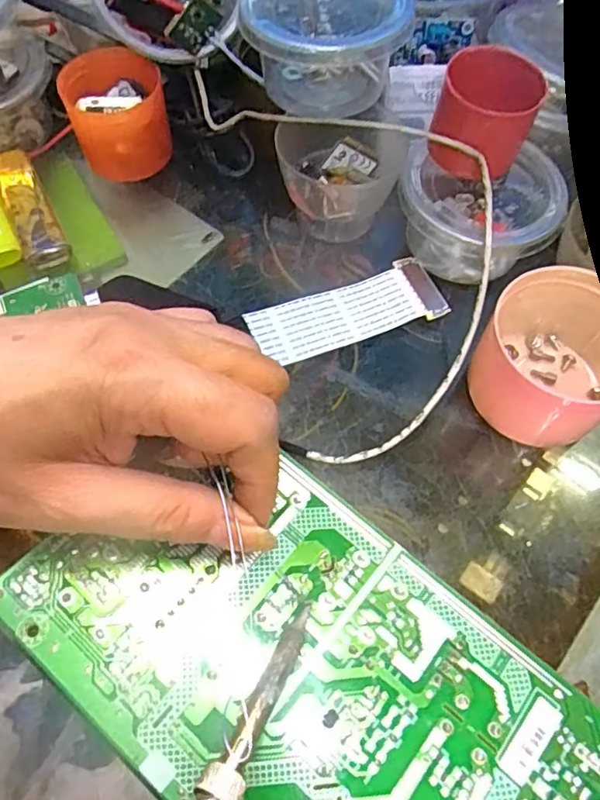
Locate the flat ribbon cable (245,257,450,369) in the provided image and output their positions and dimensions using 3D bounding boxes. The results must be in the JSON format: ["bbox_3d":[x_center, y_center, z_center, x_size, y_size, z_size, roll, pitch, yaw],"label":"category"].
[{"bbox_3d":[0.024,-0.044,0.298,0.097,0.006,0.035,-18,69,-13],"label":"flat ribbon cable"}]

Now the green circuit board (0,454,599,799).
[{"bbox_3d":[0.011,0.099,0.198,0.208,0.014,0.109,38,68,17],"label":"green circuit board"}]

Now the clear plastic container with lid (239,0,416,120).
[{"bbox_3d":[0.011,-0.173,0.289,0.072,0.044,0.073,0,63,0],"label":"clear plastic container with lid"}]

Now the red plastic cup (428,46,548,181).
[{"bbox_3d":[0.087,-0.133,0.279,0.043,0.040,0.043,0,63,0],"label":"red plastic cup"}]

